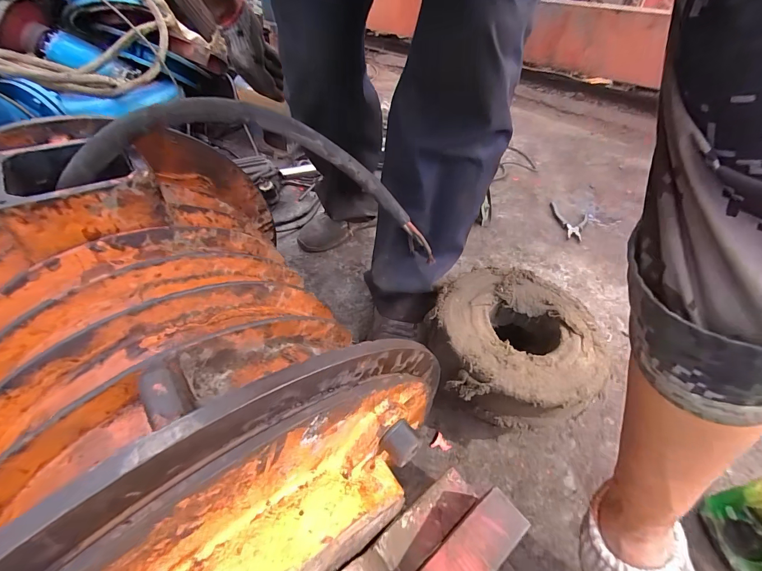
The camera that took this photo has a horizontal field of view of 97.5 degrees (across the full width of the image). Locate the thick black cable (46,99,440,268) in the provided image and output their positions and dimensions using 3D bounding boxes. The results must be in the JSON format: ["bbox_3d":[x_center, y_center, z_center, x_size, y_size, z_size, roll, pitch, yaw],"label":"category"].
[{"bbox_3d":[-0.074,-0.111,0.387,0.425,0.110,0.046,9,36,-37],"label":"thick black cable"}]

